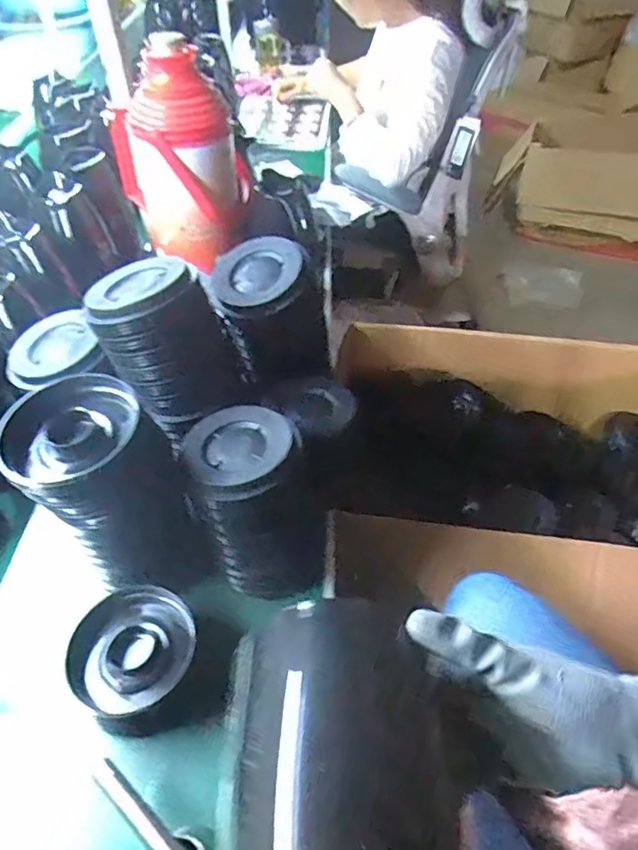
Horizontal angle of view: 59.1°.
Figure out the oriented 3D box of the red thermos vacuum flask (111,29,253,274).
[{"bbox_3d":[-0.213,-0.407,0.881,0.198,0.288,0.144,-12,48,-8],"label":"red thermos vacuum flask"}]

